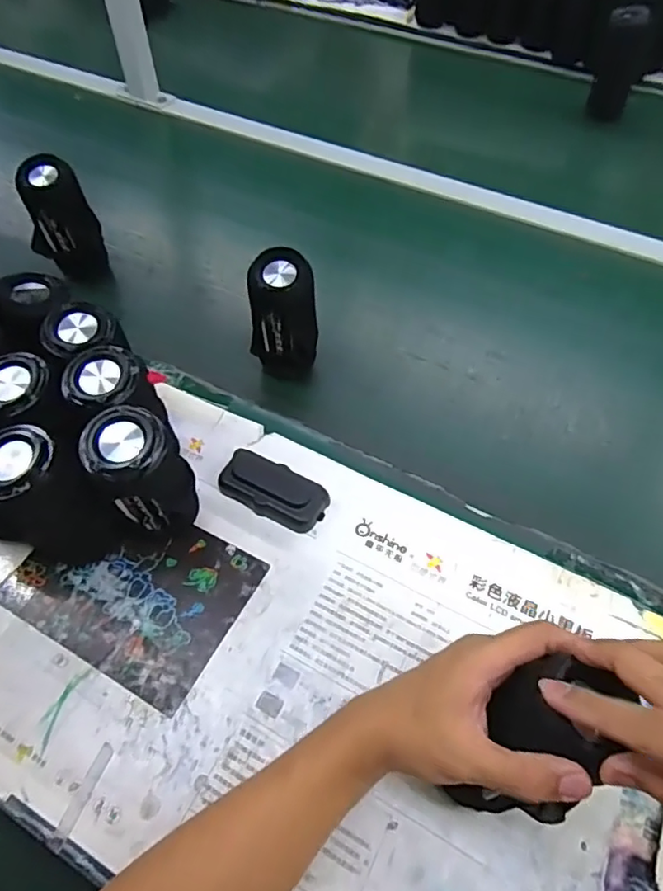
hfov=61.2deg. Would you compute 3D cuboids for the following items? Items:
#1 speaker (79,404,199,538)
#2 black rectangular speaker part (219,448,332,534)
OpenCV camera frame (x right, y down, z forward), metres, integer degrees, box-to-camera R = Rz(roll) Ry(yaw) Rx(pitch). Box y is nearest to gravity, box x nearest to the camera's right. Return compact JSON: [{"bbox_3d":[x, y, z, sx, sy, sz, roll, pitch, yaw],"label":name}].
[{"bbox_3d":[-0.156,0.034,0.482,0.071,0.151,0.062,-22,58,-16],"label":"speaker"},{"bbox_3d":[-0.057,0.044,0.550,0.105,0.020,0.050,25,58,16],"label":"black rectangular speaker part"}]

